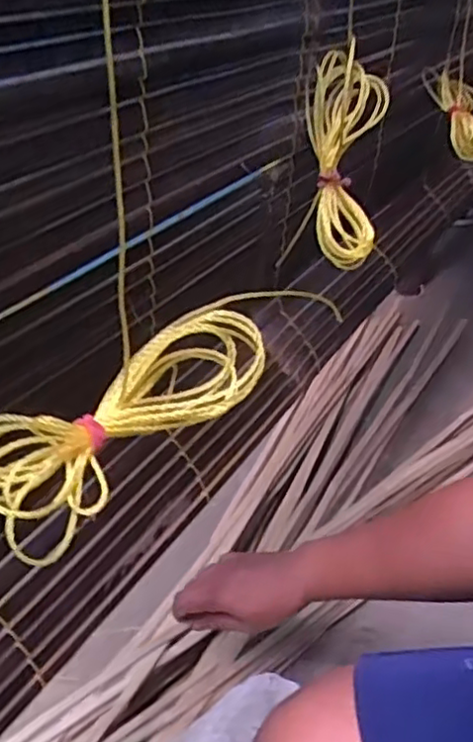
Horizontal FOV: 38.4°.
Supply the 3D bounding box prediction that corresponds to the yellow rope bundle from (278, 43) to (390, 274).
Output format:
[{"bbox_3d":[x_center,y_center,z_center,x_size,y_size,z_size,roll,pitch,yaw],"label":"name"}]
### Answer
[{"bbox_3d":[0.045,-0.087,0.285,0.036,0.087,0.032,2,8,2],"label":"yellow rope bundle"}]

